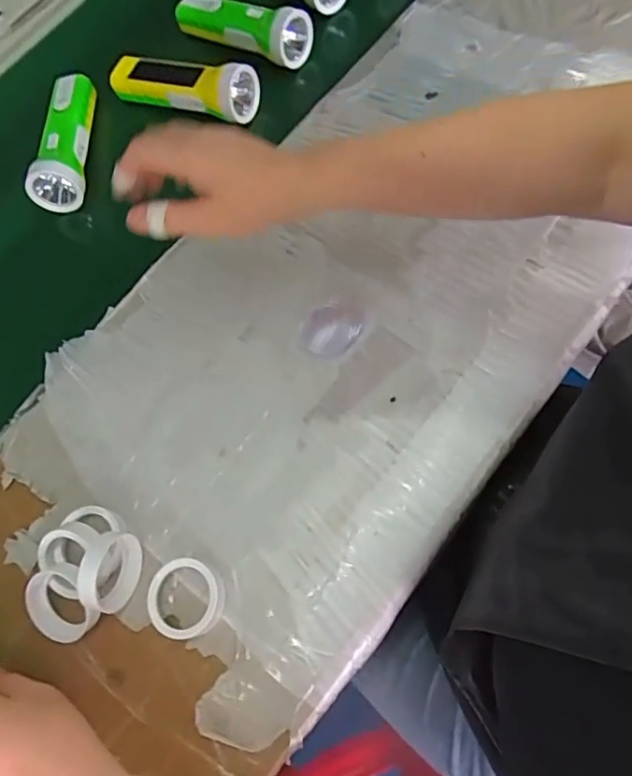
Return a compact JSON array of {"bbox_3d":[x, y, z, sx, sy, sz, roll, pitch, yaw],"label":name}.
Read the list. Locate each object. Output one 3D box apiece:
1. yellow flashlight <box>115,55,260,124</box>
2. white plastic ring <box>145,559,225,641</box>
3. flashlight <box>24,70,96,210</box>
[{"bbox_3d":[-0.130,-0.301,0.542,0.148,0.046,0.040,18,72,16],"label":"yellow flashlight"},{"bbox_3d":[-0.091,0.149,0.390,0.051,0.014,0.052,-3,67,8],"label":"white plastic ring"},{"bbox_3d":[-0.245,-0.241,0.540,0.049,0.042,0.132,-4,67,8],"label":"flashlight"}]

